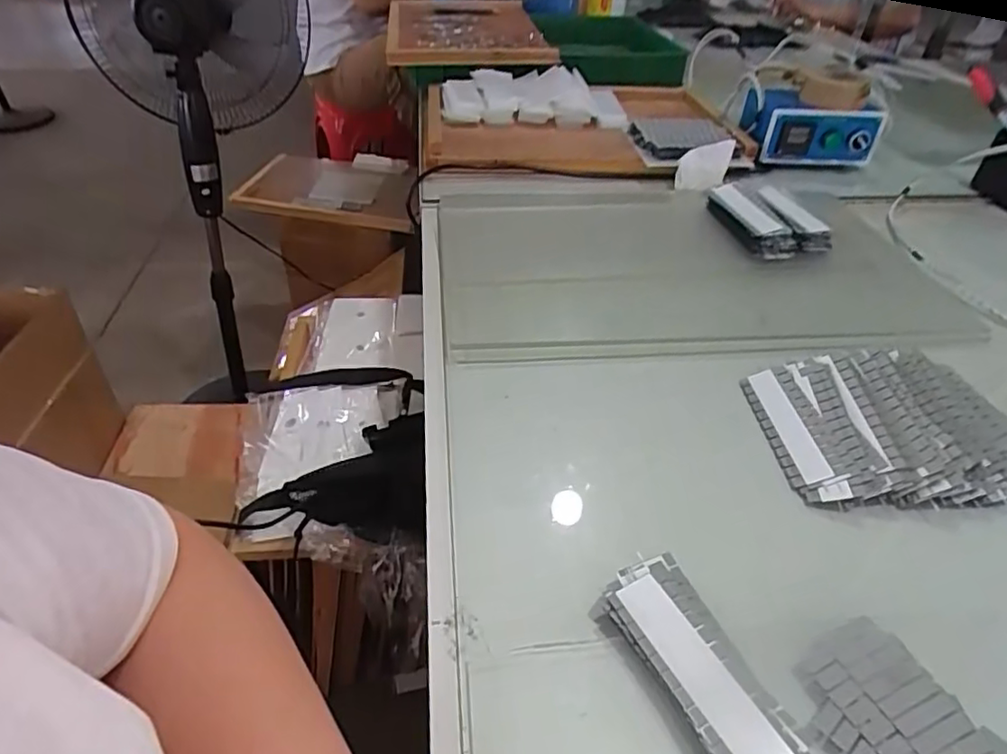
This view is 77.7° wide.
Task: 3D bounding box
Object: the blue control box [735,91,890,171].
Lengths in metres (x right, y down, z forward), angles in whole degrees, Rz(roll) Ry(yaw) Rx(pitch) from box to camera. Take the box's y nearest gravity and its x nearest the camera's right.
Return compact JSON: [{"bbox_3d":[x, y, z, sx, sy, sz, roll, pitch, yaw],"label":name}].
[{"bbox_3d":[0.466,-0.375,0.952,0.187,0.088,0.102,2,40,0],"label":"blue control box"}]

